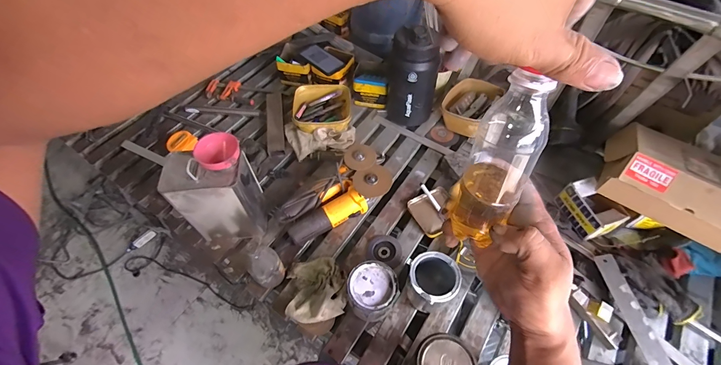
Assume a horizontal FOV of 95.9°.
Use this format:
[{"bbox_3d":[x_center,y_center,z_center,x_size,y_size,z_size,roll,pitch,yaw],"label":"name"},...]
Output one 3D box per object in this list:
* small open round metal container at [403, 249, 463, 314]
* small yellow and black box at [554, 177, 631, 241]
[{"bbox_3d":[0.154,0.217,0.706,0.100,0.108,0.098,0,56,0],"label":"small open round metal container"},{"bbox_3d":[0.571,0.064,0.813,0.093,0.069,0.133,-20,58,-13],"label":"small yellow and black box"}]

